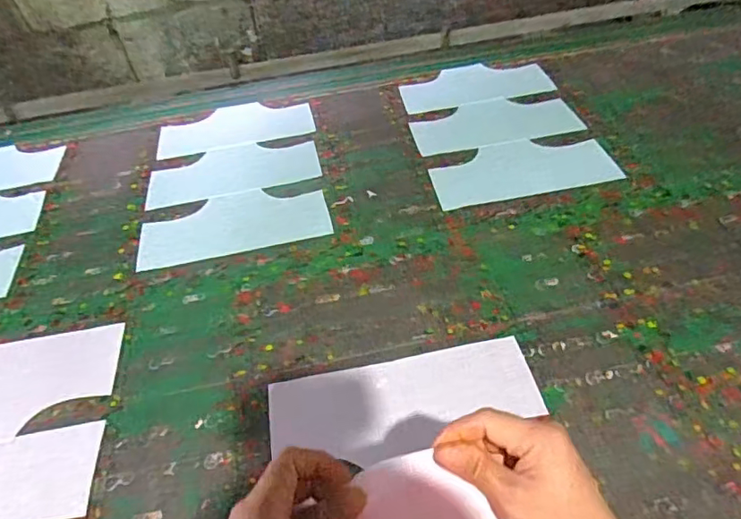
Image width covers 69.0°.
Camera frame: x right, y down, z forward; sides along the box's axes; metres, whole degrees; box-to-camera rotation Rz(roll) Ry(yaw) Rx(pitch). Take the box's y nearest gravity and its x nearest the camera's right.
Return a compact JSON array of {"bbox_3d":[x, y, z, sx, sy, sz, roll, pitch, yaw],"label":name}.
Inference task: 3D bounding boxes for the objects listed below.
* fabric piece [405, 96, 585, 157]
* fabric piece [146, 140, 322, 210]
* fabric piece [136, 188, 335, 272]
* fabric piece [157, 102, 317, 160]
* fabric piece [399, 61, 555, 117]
[{"bbox_3d":[0.229,-0.259,1.024,0.296,0.010,0.156,-11,43,-4],"label":"fabric piece"},{"bbox_3d":[-0.251,-0.167,0.988,0.305,0.005,0.134,-10,45,-3],"label":"fabric piece"},{"bbox_3d":[-0.224,-0.061,0.893,0.305,0.008,0.143,-11,46,-1],"label":"fabric piece"},{"bbox_3d":[-0.272,-0.271,1.092,0.305,0.005,0.146,-10,47,-2],"label":"fabric piece"},{"bbox_3d":[0.212,-0.366,1.127,0.303,0.012,0.150,-13,45,-6],"label":"fabric piece"}]

